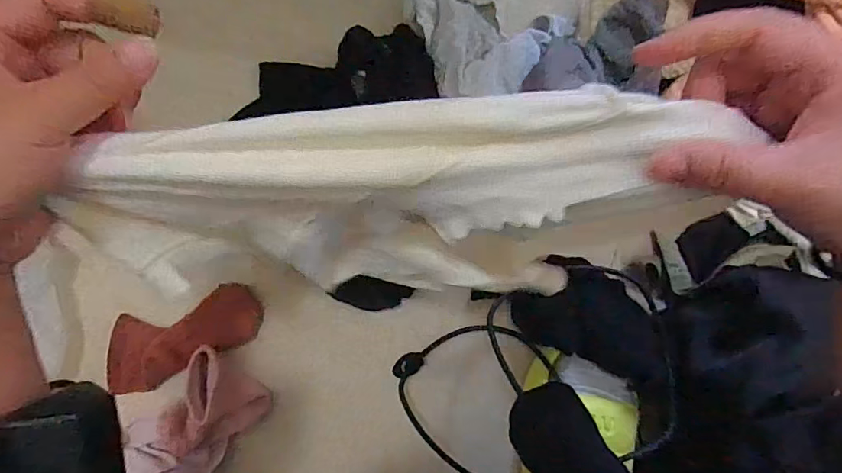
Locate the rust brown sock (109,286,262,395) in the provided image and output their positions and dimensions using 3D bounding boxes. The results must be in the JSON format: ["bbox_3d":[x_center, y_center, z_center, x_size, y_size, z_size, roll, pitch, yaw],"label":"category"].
[{"bbox_3d":[-0.221,0.089,0.451,0.146,0.020,0.067,-27,96,1],"label":"rust brown sock"}]

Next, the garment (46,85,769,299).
[{"bbox_3d":[-0.012,0.002,0.251,0.277,0.161,0.043,-4,64,4],"label":"garment"}]

